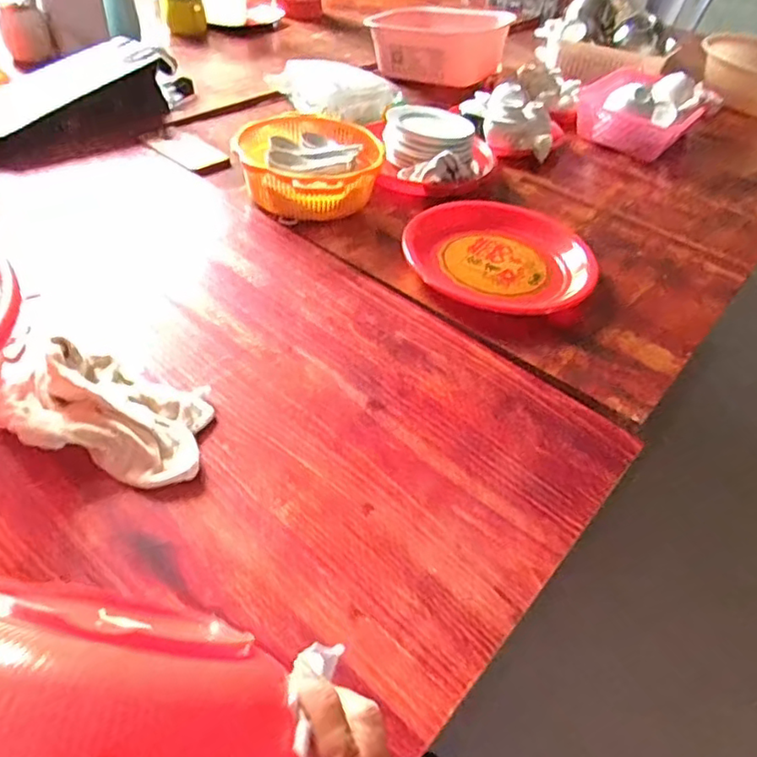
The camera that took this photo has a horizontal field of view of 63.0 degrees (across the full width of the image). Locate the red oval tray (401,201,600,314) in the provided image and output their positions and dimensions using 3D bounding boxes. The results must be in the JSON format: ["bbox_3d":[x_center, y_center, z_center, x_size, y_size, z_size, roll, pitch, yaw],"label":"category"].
[{"bbox_3d":[0.161,-0.170,0.841,0.246,0.033,0.209,0,45,-8],"label":"red oval tray"}]

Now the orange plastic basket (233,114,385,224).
[{"bbox_3d":[-0.105,-0.315,0.924,0.212,0.077,0.259,9,45,1],"label":"orange plastic basket"}]

